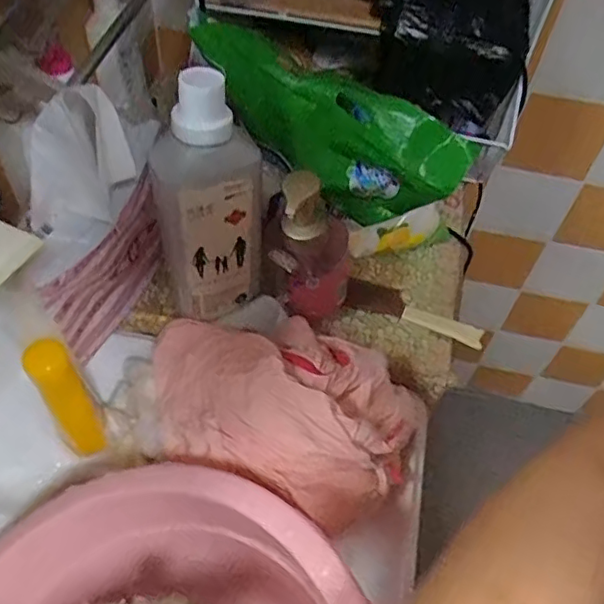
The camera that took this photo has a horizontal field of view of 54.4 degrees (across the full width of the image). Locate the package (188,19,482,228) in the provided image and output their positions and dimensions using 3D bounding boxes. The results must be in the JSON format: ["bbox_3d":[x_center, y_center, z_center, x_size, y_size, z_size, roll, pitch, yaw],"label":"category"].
[{"bbox_3d":[0.022,-0.166,0.570,0.274,0.142,0.050,29,55,16],"label":"package"}]

